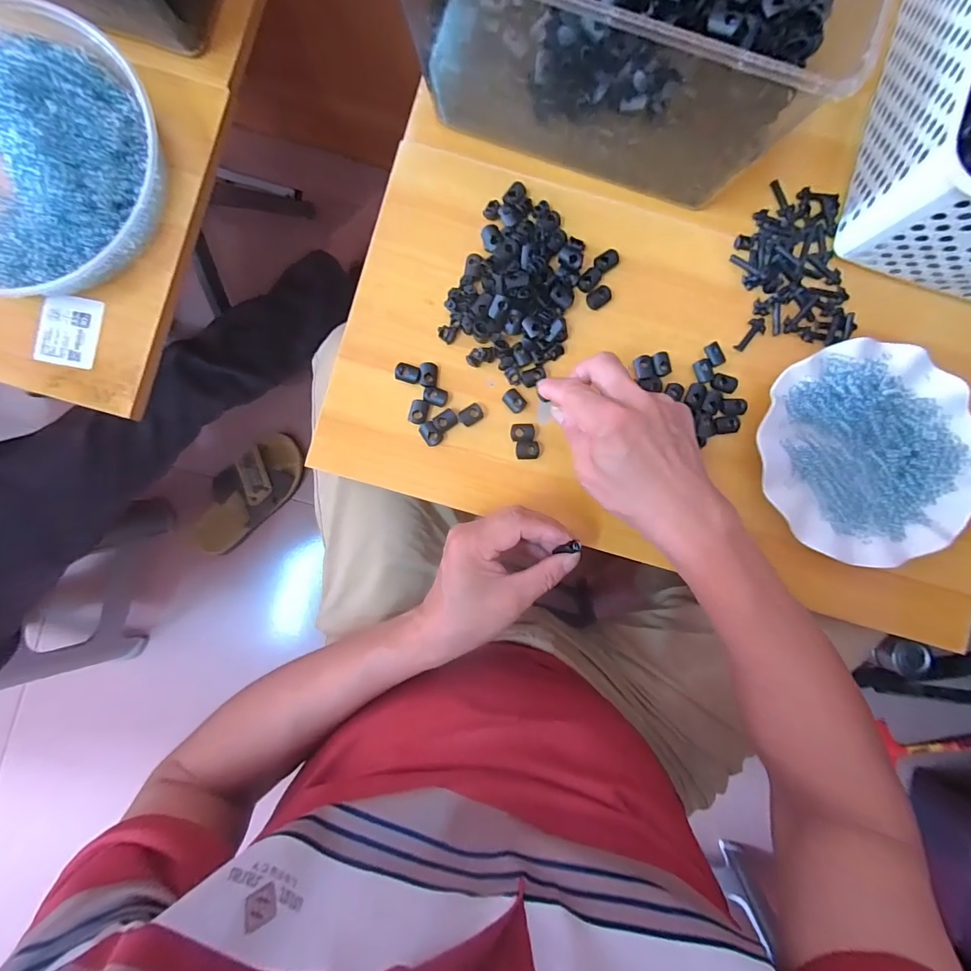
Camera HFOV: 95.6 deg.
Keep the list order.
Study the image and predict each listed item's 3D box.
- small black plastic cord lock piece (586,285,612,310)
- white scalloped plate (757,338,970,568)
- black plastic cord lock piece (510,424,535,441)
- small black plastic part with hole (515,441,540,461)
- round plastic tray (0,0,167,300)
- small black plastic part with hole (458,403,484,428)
[{"bbox_3d":[0.099,-0.164,0.383,0.023,0.005,0.015,-34,91,-1],"label":"small black plastic cord lock piece"},{"bbox_3d":[0.320,-0.027,0.371,0.175,0.030,0.179,0,90,-1],"label":"white scalloped plate"},{"bbox_3d":[0.033,-0.045,0.376,0.021,0.004,0.015,-1,90,-1],"label":"black plastic cord lock piece"},{"bbox_3d":[0.036,-0.030,0.376,0.021,0.004,0.016,1,90,-1],"label":"small black plastic part with hole"},{"bbox_3d":[-0.377,-0.264,0.351,0.222,0.046,0.218,0,90,-1],"label":"round plastic tray"},{"bbox_3d":[-0.012,-0.060,0.377,0.021,0.004,0.015,-37,91,-1],"label":"small black plastic part with hole"}]

